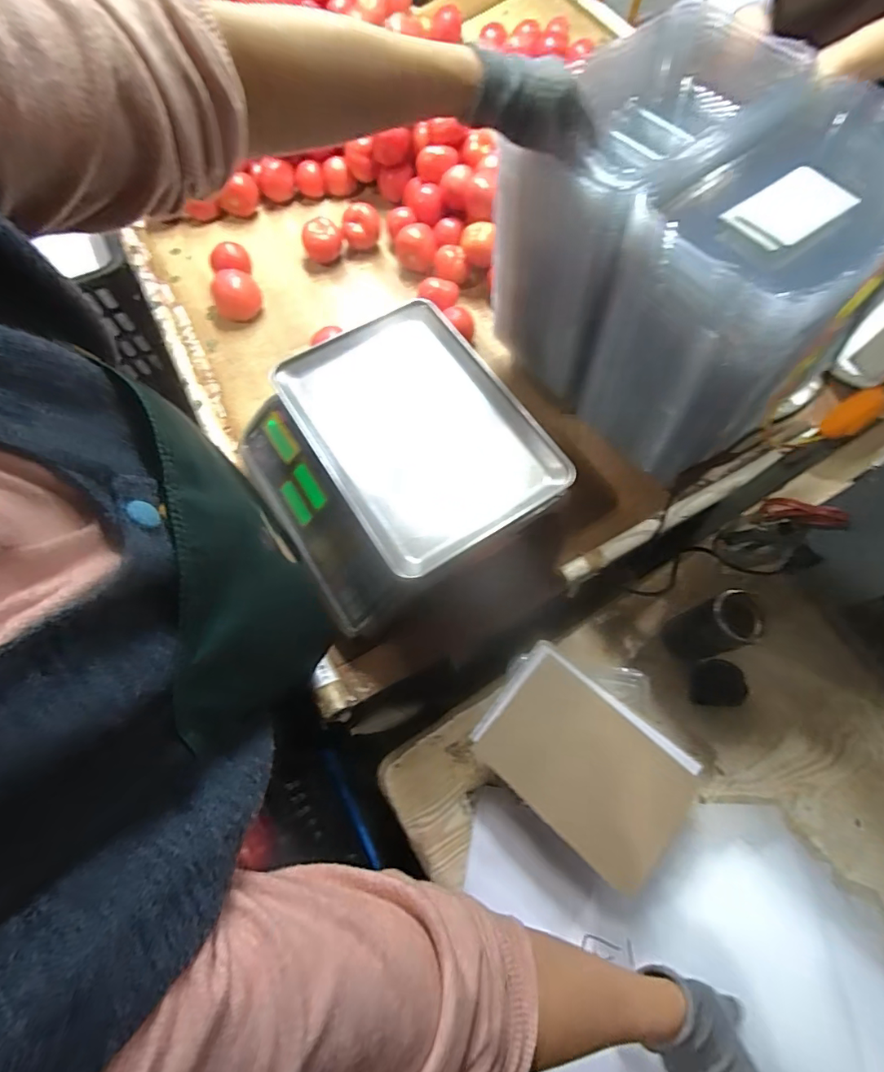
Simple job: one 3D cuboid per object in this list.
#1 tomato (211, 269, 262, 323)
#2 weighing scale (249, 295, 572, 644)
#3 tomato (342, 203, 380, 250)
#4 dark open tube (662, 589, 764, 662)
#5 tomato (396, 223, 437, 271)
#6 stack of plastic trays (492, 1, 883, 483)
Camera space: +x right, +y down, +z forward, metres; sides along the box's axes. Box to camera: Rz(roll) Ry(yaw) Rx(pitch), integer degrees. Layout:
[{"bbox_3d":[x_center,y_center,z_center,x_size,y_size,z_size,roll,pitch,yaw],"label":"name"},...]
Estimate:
[{"bbox_3d":[-0.336,-0.391,0.787,0.074,0.060,0.069,0,69,-1],"label":"tomato"},{"bbox_3d":[-0.067,-0.102,0.607,0.334,0.108,0.338,-31,73,-11],"label":"weighing scale"},{"bbox_3d":[-0.143,-0.546,0.848,0.067,0.056,0.059,3,69,0],"label":"tomato"},{"bbox_3d":[0.334,0.117,0.602,0.055,0.140,0.070,-11,70,-5],"label":"dark open tube"},{"bbox_3d":[-0.045,-0.494,0.824,0.074,0.062,0.079,1,69,0],"label":"tomato"},{"bbox_3d":[0.265,-0.325,0.579,0.360,0.314,0.325,41,74,13],"label":"stack of plastic trays"}]

